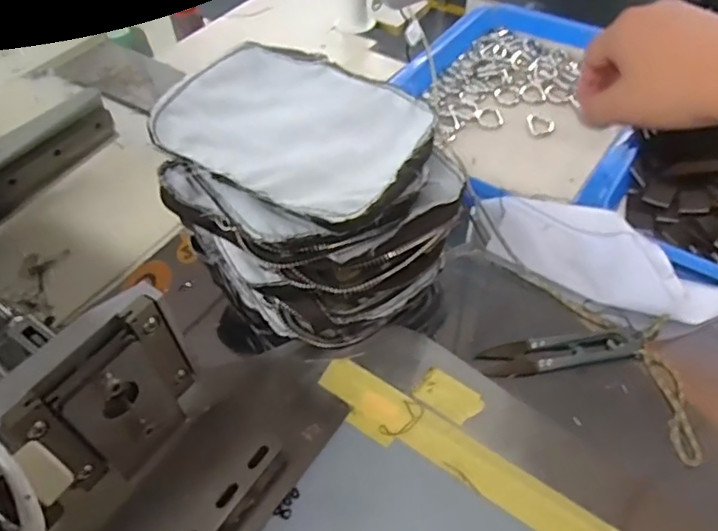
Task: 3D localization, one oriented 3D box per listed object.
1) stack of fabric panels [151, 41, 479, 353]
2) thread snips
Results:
[{"bbox_3d":[-0.023,-0.038,0.370,0.151,0.135,0.136,34,60,26],"label":"stack of fabric panels"},{"bbox_3d":[0.129,0.055,0.372,0.101,0.006,0.023,-8,51,-4],"label":"thread snips"}]

